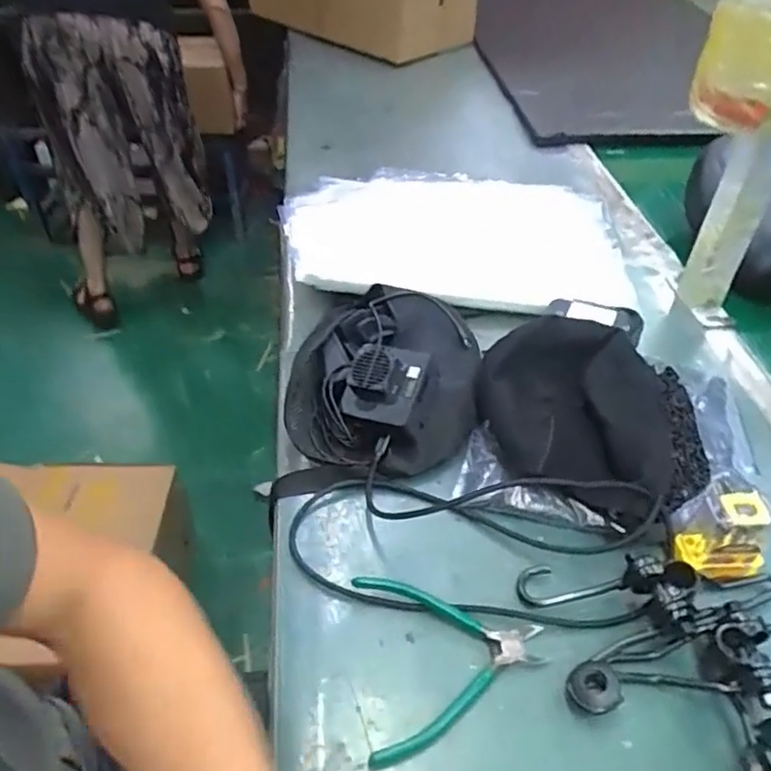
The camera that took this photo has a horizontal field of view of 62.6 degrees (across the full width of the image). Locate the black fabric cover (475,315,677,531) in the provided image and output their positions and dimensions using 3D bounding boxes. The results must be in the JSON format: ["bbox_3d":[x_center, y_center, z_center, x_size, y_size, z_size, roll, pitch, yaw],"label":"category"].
[{"bbox_3d":[0.183,0.031,0.598,0.157,0.059,0.222,-8,45,-8],"label":"black fabric cover"}]

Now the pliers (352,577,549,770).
[{"bbox_3d":[0.050,0.201,0.475,0.136,0.011,0.133,-5,45,-5],"label":"pliers"}]

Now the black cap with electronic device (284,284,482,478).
[{"bbox_3d":[0.001,-0.018,0.650,0.186,0.074,0.230,2,45,2],"label":"black cap with electronic device"}]

